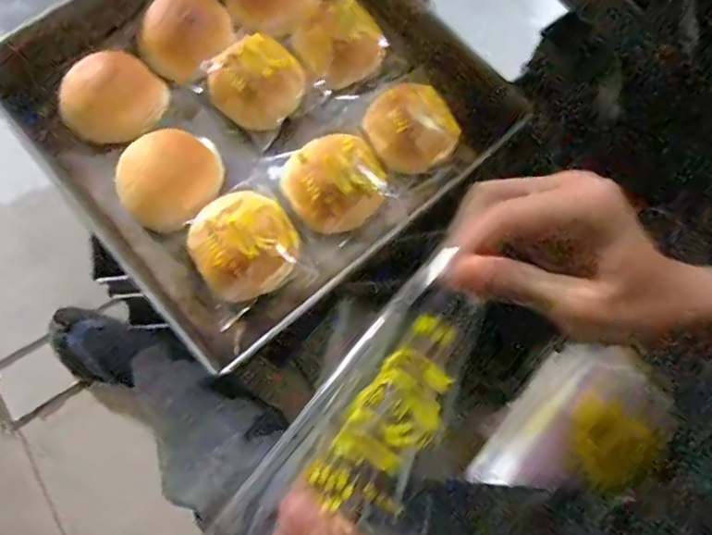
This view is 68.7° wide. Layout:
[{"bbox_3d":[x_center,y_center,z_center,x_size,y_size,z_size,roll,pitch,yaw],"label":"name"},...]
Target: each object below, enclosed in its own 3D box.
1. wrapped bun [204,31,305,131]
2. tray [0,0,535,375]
[{"bbox_3d":[-0.103,-0.193,0.547,0.098,0.040,0.084,-32,78,-11],"label":"wrapped bun"},{"bbox_3d":[-0.118,-0.181,0.551,0.399,0.052,0.433,-41,79,-13],"label":"tray"}]

